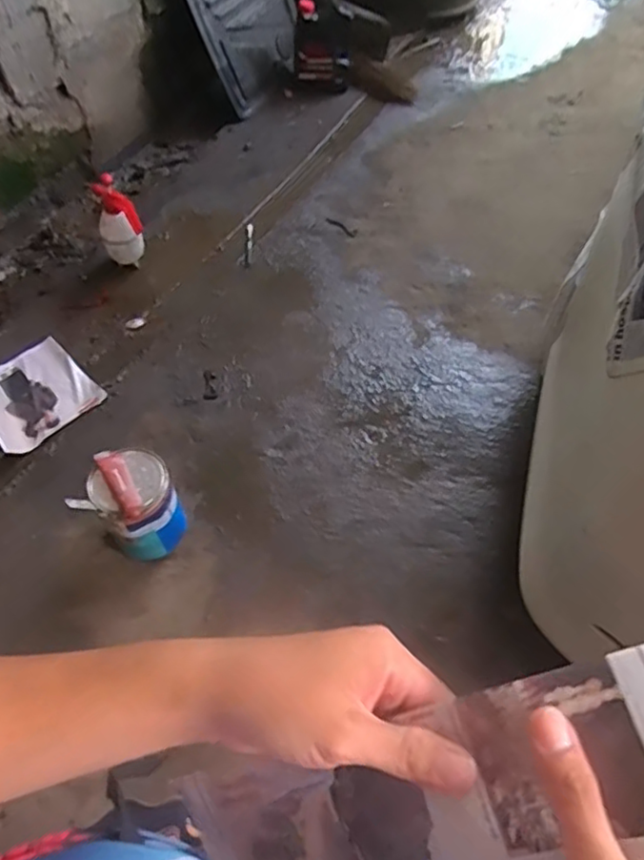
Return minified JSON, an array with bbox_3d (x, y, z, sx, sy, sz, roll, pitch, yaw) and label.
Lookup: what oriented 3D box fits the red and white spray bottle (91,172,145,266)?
[{"bbox_3d":[-0.566,-0.566,1.788,0.123,0.266,0.096,-6,60,-4],"label":"red and white spray bottle"}]

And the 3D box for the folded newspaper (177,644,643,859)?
[{"bbox_3d":[0.049,0.174,0.301,0.257,0.014,0.075,-25,74,21],"label":"folded newspaper"}]

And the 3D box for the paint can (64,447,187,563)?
[{"bbox_3d":[-0.393,0.160,1.361,0.174,0.227,0.181,0,59,0],"label":"paint can"}]

